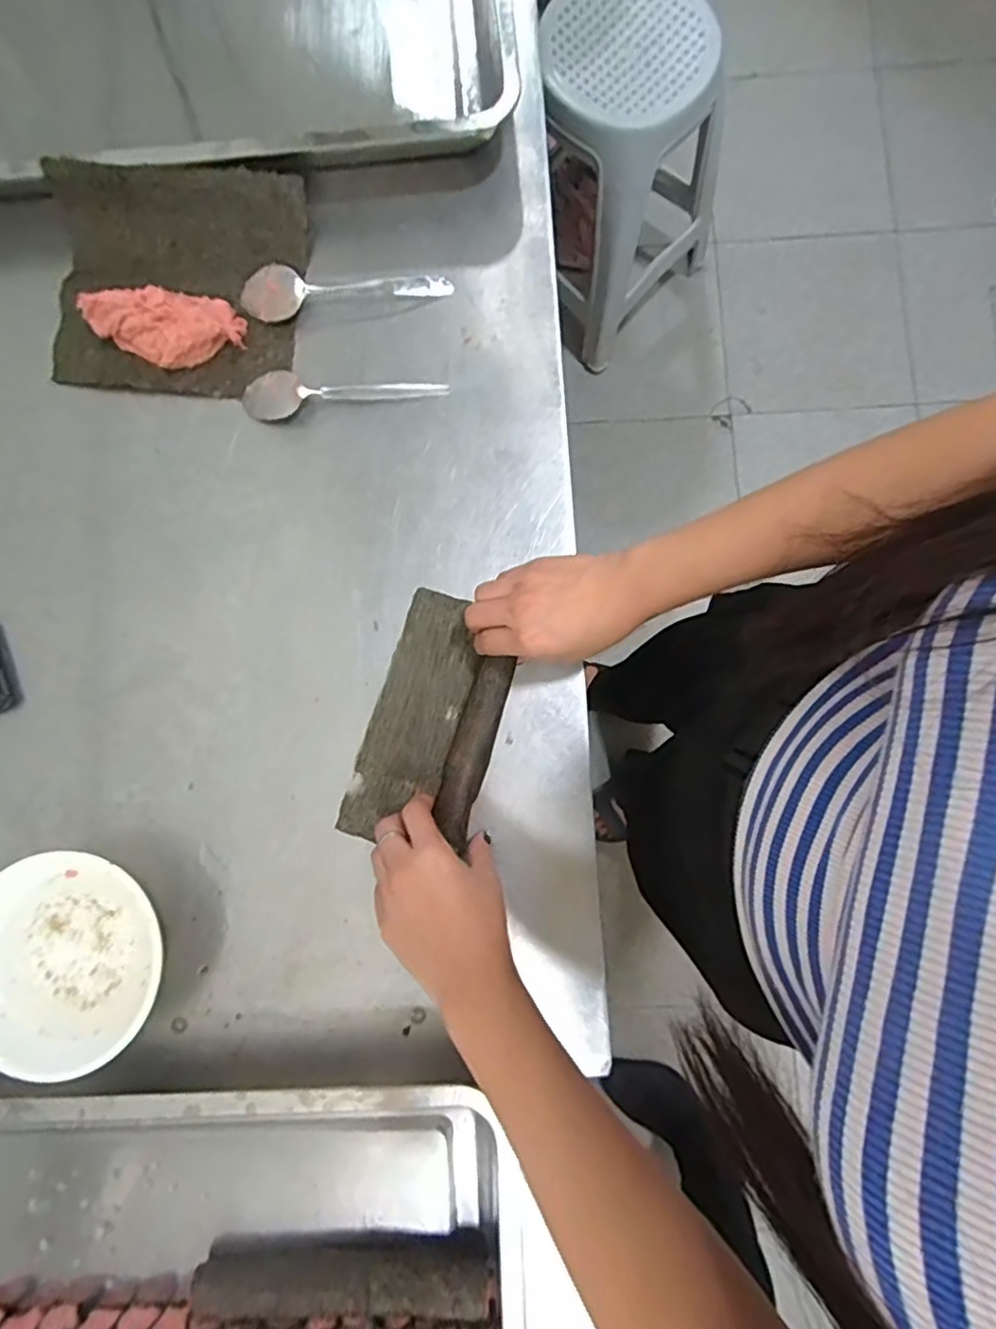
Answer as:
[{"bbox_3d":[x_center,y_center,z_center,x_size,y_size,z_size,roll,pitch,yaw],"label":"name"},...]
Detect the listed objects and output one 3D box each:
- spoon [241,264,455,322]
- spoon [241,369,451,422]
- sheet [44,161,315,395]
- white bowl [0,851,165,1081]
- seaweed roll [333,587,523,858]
[{"bbox_3d":[-0.125,-0.313,0.522,0.170,0.018,0.032,-6,83,-1],"label":"spoon"},{"bbox_3d":[-0.126,-0.226,0.514,0.166,0.014,0.038,-8,83,-1],"label":"spoon"},{"bbox_3d":[-0.263,-0.312,0.516,0.197,0.054,0.175,5,83,1],"label":"sheet"},{"bbox_3d":[-0.309,0.209,0.452,0.139,0.043,0.140,0,83,0],"label":"white bowl"},{"bbox_3d":[-0.048,0.041,0.473,0.094,0.039,0.188,16,80,2],"label":"seaweed roll"}]

